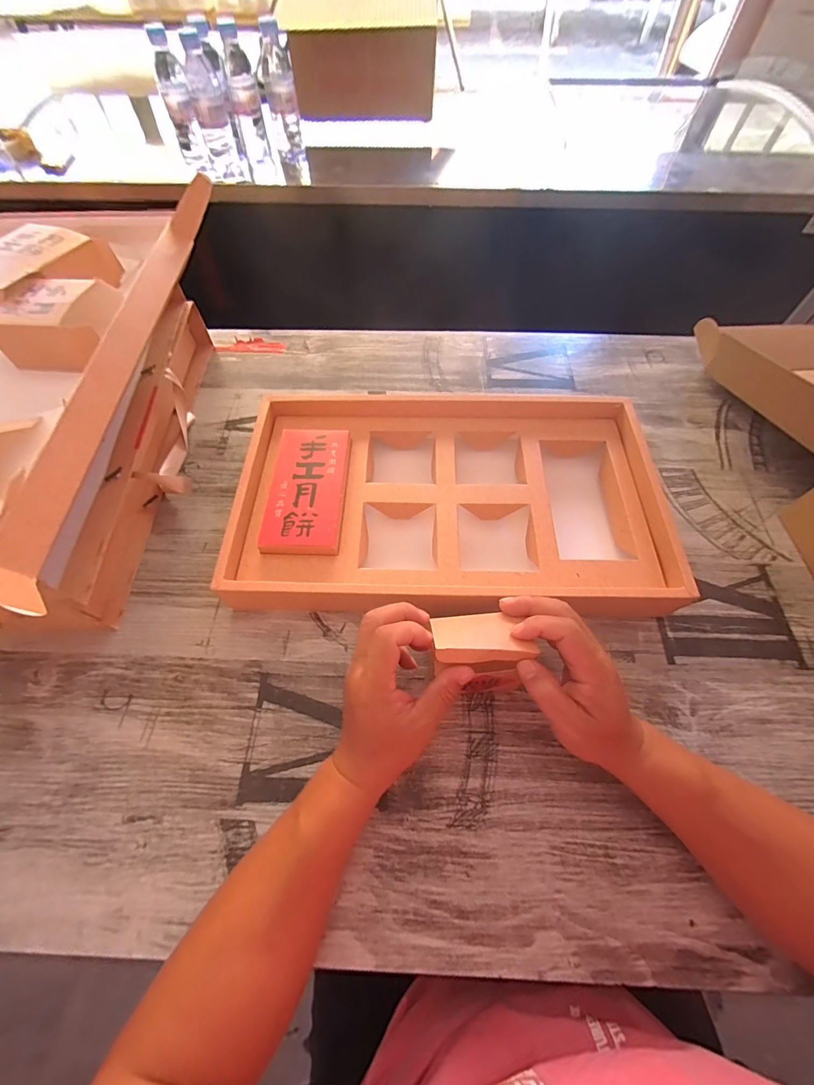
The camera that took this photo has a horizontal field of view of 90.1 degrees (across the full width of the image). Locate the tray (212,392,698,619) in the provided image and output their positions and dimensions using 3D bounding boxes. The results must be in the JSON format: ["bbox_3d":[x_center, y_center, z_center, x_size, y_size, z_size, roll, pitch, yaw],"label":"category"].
[{"bbox_3d":[0.049,-0.054,0.487,0.477,0.061,0.295,2,60,3],"label":"tray"}]

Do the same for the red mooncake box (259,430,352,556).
[{"bbox_3d":[-0.116,-0.063,0.479,0.084,0.018,0.176,0,60,2],"label":"red mooncake box"}]

